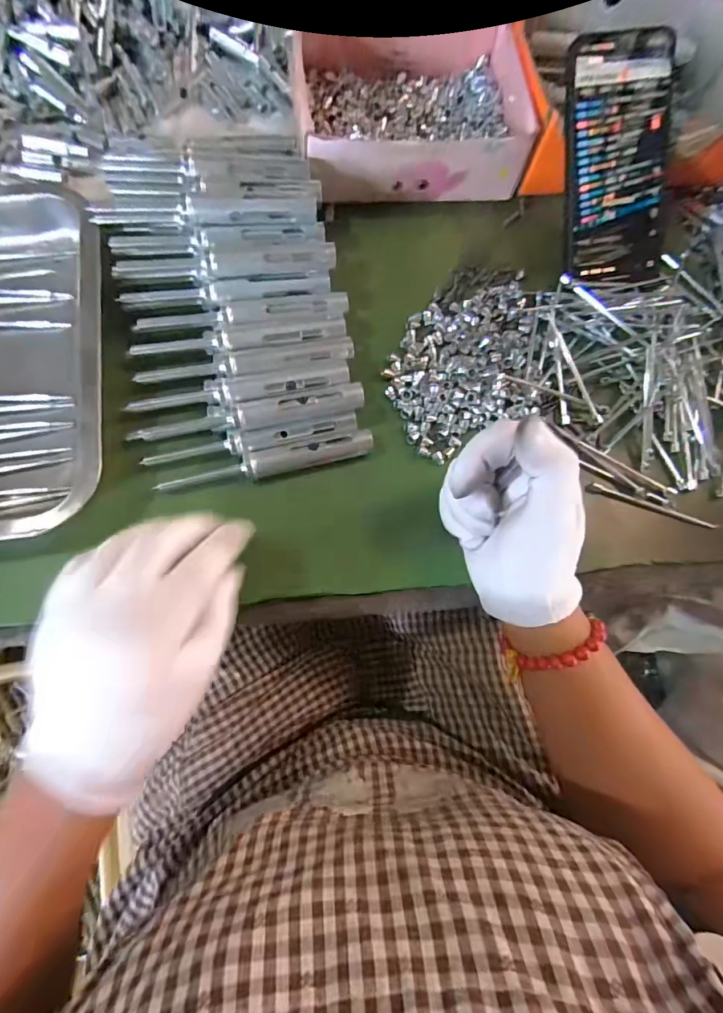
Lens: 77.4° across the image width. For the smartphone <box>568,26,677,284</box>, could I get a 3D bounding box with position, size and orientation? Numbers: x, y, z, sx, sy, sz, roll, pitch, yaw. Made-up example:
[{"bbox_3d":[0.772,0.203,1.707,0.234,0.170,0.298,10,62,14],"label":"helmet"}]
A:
[{"bbox_3d":[0.192,-0.255,0.338,0.078,0.014,0.157,-9,109,3],"label":"smartphone"}]

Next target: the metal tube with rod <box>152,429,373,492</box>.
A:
[{"bbox_3d":[-0.064,-0.028,0.308,0.145,0.019,0.015,-14,78,-7],"label":"metal tube with rod"}]

